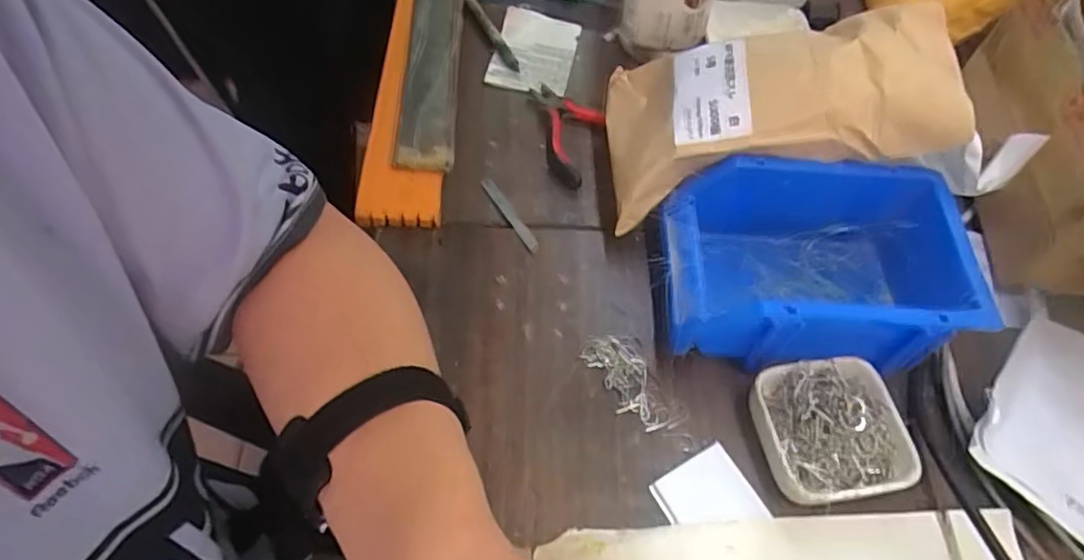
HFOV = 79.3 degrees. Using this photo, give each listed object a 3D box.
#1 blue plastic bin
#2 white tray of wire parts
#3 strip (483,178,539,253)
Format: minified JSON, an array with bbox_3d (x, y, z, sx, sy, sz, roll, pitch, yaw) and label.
[{"bbox_3d":[0.185,-0.005,0.439,0.200,0.084,0.123,4,57,0],"label":"blue plastic bin"},{"bbox_3d":[0.173,0.092,0.397,0.089,0.028,0.081,-5,57,-6],"label":"white tray of wire parts"},{"bbox_3d":[-0.025,-0.051,0.498,0.009,0.005,0.082,-23,61,-17],"label":"strip"}]

